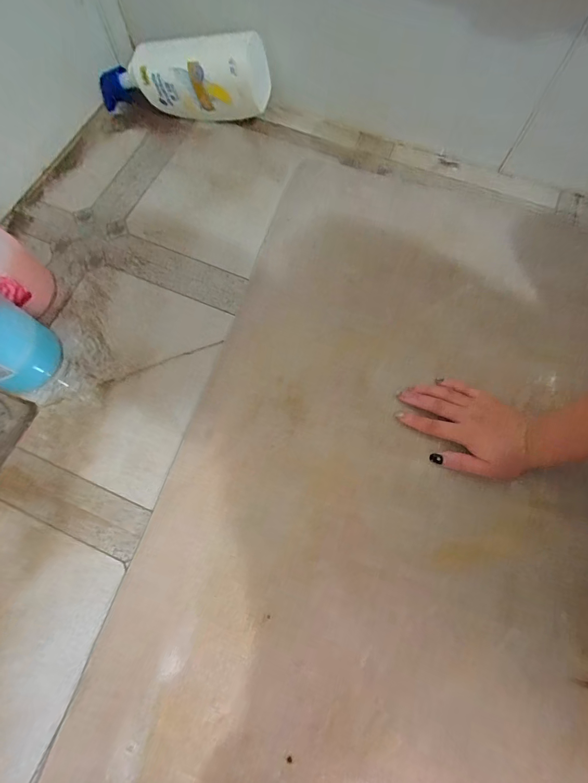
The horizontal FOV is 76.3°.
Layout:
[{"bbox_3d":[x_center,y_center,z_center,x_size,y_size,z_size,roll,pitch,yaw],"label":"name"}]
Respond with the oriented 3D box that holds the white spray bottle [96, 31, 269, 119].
[{"bbox_3d":[-0.165,-0.458,0.542,0.271,0.109,0.057,13,71,5],"label":"white spray bottle"}]

